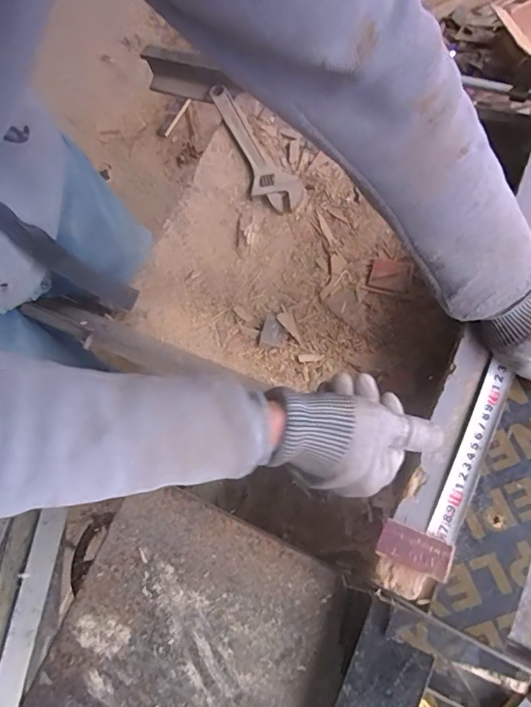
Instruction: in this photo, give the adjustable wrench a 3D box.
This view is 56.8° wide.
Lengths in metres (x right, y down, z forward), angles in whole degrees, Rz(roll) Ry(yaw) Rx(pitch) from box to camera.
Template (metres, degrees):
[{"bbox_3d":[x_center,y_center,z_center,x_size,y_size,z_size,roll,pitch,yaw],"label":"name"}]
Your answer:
[{"bbox_3d":[-0.029,-0.329,0.784,0.067,0.013,0.277,-28,69,-5],"label":"adjustable wrench"}]

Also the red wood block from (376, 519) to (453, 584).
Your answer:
[{"bbox_3d":[0.129,0.171,0.427,0.059,0.017,0.031,21,80,4],"label":"red wood block"}]

